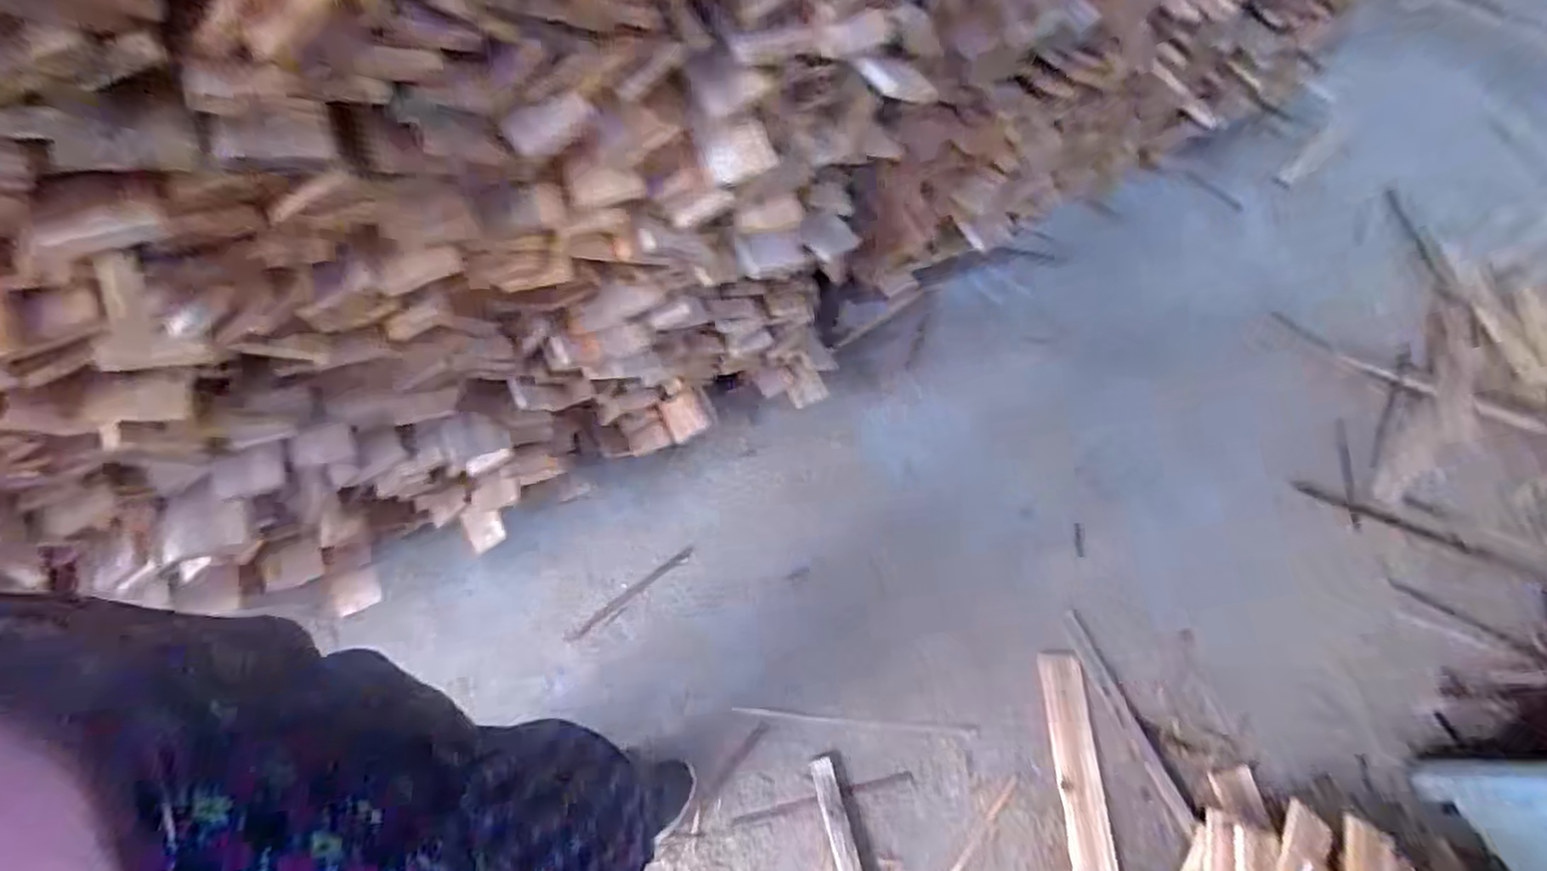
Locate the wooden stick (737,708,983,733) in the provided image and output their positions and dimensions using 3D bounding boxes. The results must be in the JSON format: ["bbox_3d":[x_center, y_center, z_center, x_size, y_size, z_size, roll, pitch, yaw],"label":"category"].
[{"bbox_3d":[0.165,0.572,1.317,0.480,0.009,0.015,5,64,0],"label":"wooden stick"}]

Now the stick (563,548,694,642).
[{"bbox_3d":[-0.299,0.332,1.383,0.307,0.010,0.023,-34,70,-17],"label":"stick"}]

